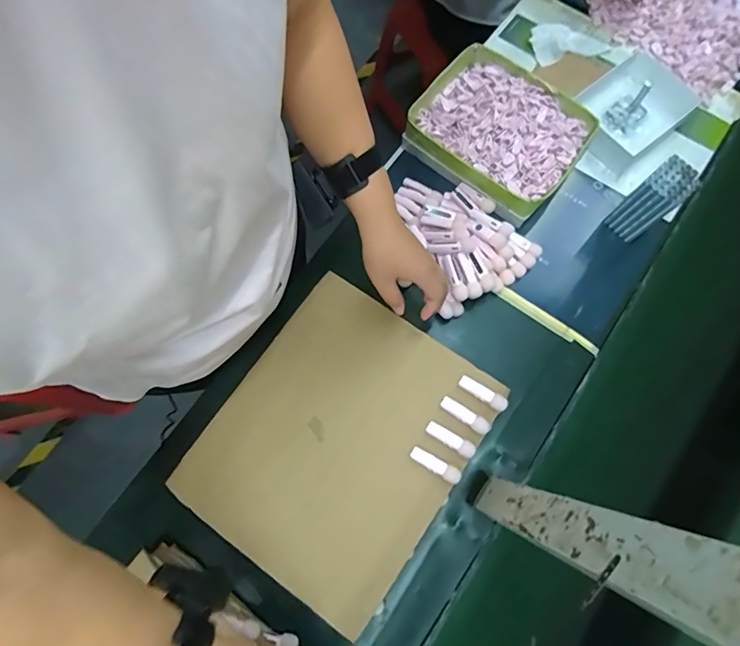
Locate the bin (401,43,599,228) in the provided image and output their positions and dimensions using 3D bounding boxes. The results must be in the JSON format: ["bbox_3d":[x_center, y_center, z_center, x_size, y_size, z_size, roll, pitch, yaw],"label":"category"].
[{"bbox_3d":[0.186,-0.287,0.679,0.201,0.054,0.250,-43,82,-11],"label":"bin"}]

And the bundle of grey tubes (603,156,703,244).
[{"bbox_3d":[0.379,-0.162,0.627,0.054,0.125,0.055,-34,80,-10],"label":"bundle of grey tubes"}]

